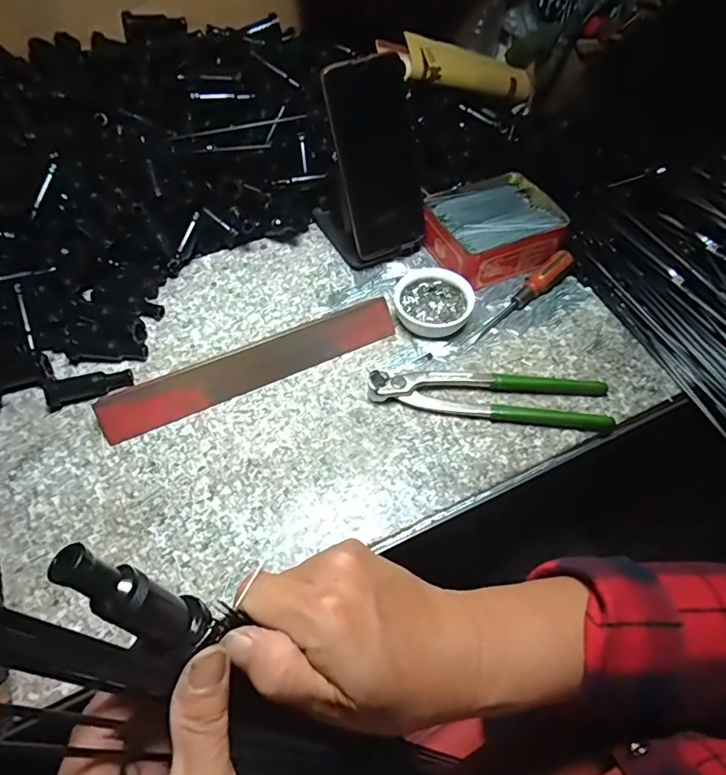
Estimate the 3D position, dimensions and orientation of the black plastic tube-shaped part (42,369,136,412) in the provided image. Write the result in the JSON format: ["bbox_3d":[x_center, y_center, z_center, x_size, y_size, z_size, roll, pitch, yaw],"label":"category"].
[{"bbox_3d":[-0.229,-0.002,0.429,0.066,0.015,0.018,-18,57,-12],"label":"black plastic tube-shaped part"}]

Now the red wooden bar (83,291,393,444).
[{"bbox_3d":[-0.091,-0.021,0.439,0.257,0.026,0.031,-23,58,-15],"label":"red wooden bar"}]

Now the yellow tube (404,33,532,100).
[{"bbox_3d":[0.137,-0.388,0.632,0.196,0.037,0.032,-9,52,-33],"label":"yellow tube"}]

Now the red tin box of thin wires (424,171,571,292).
[{"bbox_3d":[0.128,-0.165,0.528,0.121,0.044,0.113,-21,57,-14],"label":"red tin box of thin wires"}]

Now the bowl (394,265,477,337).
[{"bbox_3d":[0.066,-0.080,0.480,0.071,0.027,0.063,18,57,12],"label":"bowl"}]

